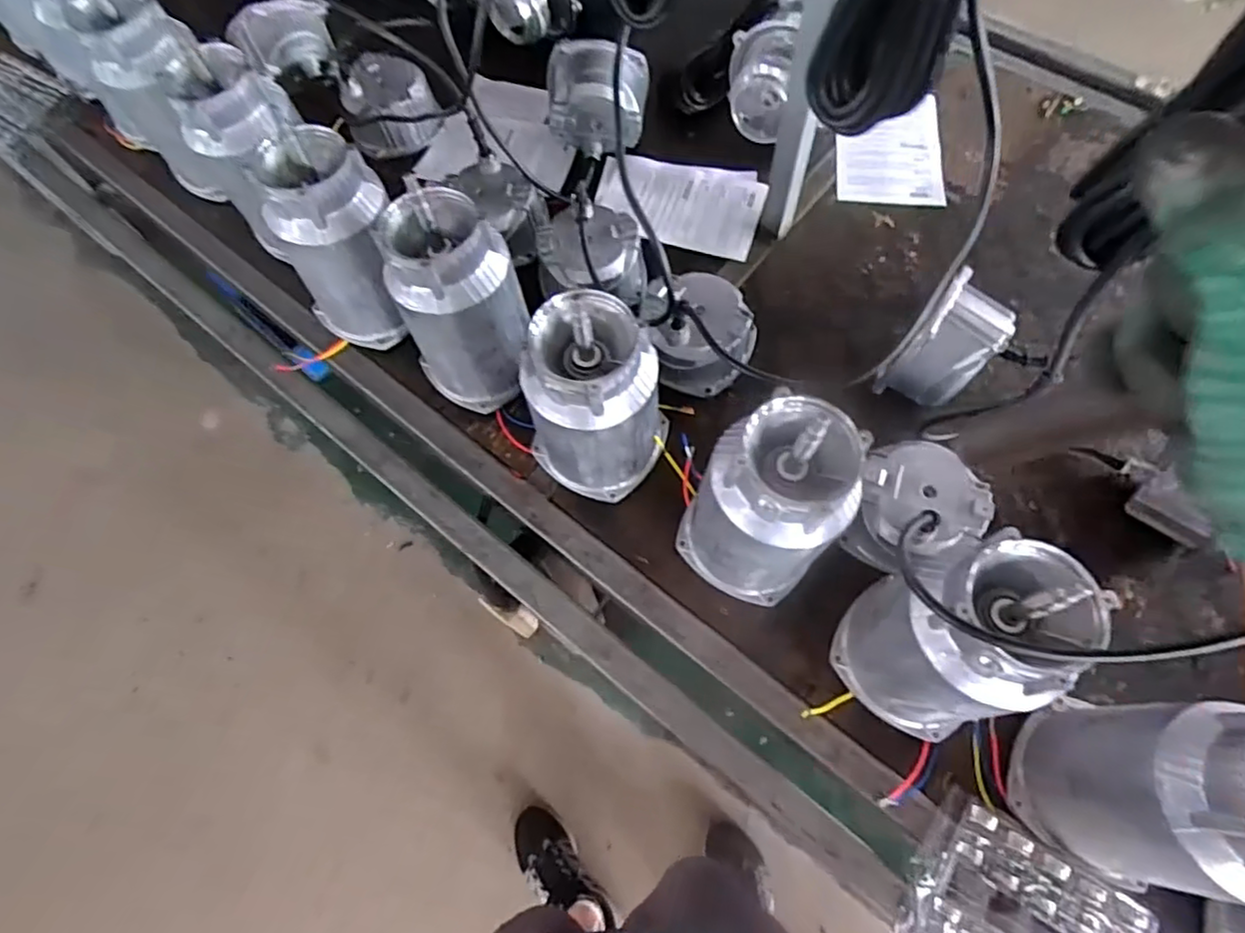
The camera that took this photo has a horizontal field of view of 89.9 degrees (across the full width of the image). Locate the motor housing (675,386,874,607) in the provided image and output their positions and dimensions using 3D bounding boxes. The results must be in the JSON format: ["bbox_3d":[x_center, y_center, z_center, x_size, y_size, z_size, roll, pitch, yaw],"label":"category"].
[{"bbox_3d":[0.126,0.037,0.549,0.128,0.221,0.116,39,74,15],"label":"motor housing"}]

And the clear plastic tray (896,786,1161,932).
[{"bbox_3d":[0.324,0.370,0.504,0.164,0.029,0.131,30,72,13],"label":"clear plastic tray"}]

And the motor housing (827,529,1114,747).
[{"bbox_3d":[0.260,0.145,0.495,0.121,0.219,0.118,-1,68,1],"label":"motor housing"}]

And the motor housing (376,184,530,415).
[{"bbox_3d":[-0.163,-0.159,0.639,0.117,0.233,0.114,-1,68,1],"label":"motor housing"}]

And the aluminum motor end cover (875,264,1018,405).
[{"bbox_3d":[0.337,-0.122,0.643,0.074,0.089,0.103,41,74,16],"label":"aluminum motor end cover"}]

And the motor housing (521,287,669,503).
[{"bbox_3d":[-0.024,-0.059,0.590,0.104,0.232,0.103,-1,68,1],"label":"motor housing"}]

